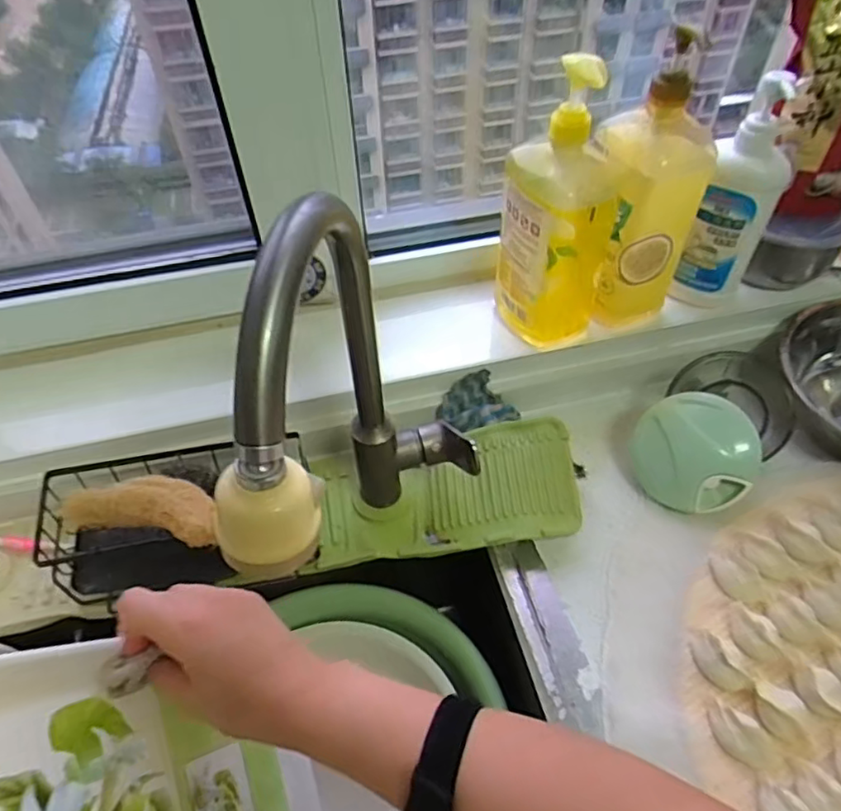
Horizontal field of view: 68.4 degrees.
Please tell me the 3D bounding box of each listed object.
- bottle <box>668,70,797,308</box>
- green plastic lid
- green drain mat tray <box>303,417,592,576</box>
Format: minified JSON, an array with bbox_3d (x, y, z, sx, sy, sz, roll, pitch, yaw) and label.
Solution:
[{"bbox_3d":[0.320,-0.205,0.620,0.066,0.226,0.053,27,56,21],"label":"bottle"},{"bbox_3d":[0.278,0.049,0.631,0.116,0.022,0.117,1,94,23],"label":"green plastic lid"},{"bbox_3d":[0.023,0.092,0.640,0.269,0.035,0.128,-14,51,6],"label":"green drain mat tray"}]

